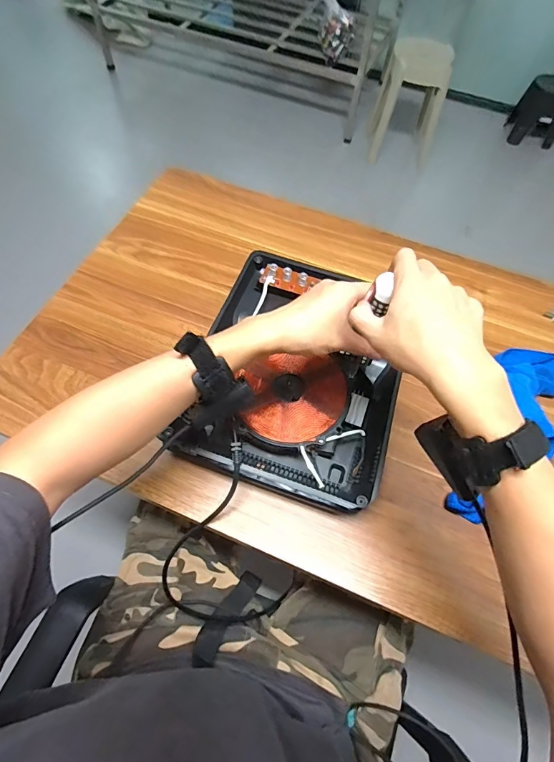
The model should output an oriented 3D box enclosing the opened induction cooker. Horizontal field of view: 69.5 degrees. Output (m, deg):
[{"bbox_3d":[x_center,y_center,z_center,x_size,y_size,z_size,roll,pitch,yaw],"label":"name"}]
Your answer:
[{"bbox_3d":[0.042,-0.017,0.559,0.247,0.063,0.337,20,64,6],"label":"opened induction cooker"}]

